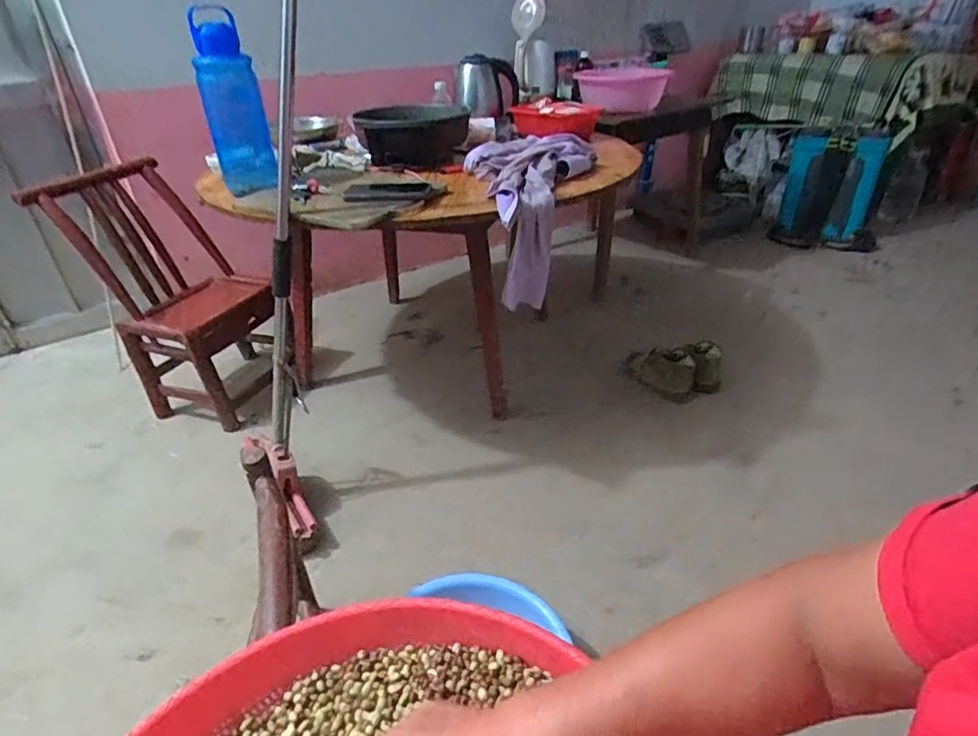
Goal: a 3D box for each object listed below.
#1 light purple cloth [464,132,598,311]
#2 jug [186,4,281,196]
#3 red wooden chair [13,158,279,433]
[{"bbox_3d":[0.089,-0.314,1.182,0.262,0.292,0.351,0,33,3],"label":"light purple cloth"},{"bbox_3d":[-0.512,-0.523,1.088,0.109,0.323,0.103,-16,35,-20],"label":"jug"},{"bbox_3d":[-0.825,-0.202,1.537,0.394,0.651,0.379,11,35,19],"label":"red wooden chair"}]

